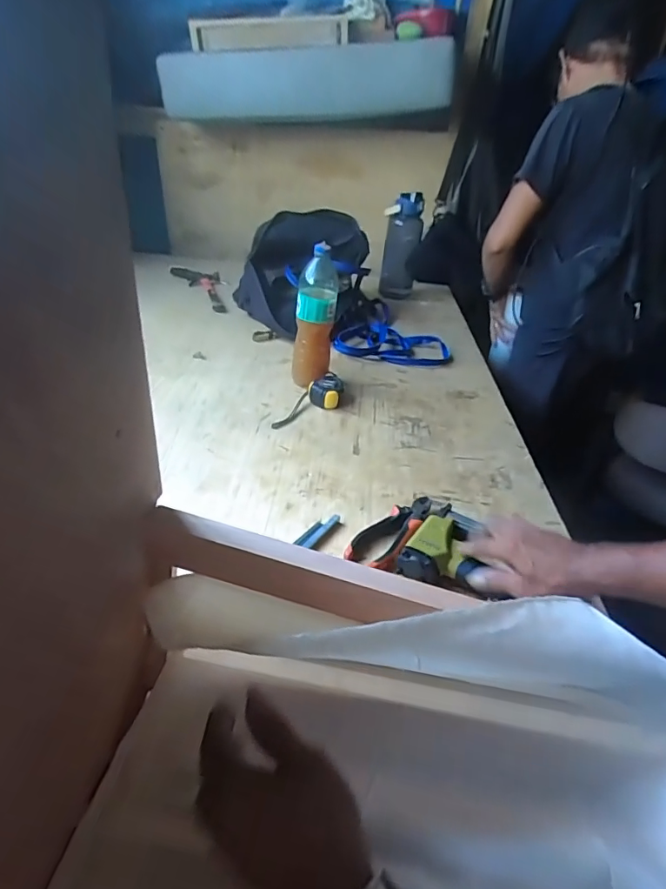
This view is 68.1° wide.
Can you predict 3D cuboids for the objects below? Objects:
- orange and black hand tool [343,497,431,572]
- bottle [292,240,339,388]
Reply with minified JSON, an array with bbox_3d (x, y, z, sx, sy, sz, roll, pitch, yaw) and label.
[{"bbox_3d":[0.083,0.115,0.683,0.065,0.027,0.163,22,36,23],"label":"orange and black hand tool"},{"bbox_3d":[-0.036,-0.249,0.998,0.080,0.265,0.081,6,33,0],"label":"bottle"}]

